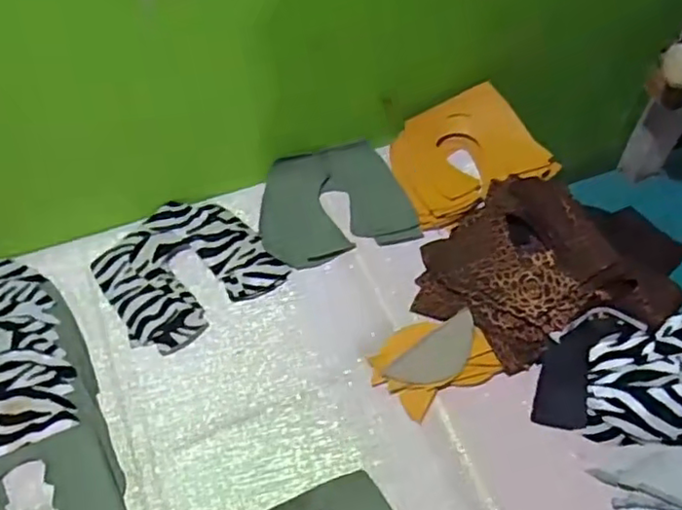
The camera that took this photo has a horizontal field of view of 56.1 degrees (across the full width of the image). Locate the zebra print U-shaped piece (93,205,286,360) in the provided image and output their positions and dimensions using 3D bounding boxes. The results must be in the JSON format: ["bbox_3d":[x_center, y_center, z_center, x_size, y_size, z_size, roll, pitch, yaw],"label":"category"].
[{"bbox_3d":[-0.163,0.012,0.670,0.160,0.021,0.149,-32,59,-22],"label":"zebra print U-shaped piece"}]

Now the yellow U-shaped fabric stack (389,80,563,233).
[{"bbox_3d":[0.138,-0.114,0.732,0.159,0.020,0.140,-28,67,-4],"label":"yellow U-shaped fabric stack"}]

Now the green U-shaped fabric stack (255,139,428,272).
[{"bbox_3d":[-0.013,-0.060,0.726,0.160,0.022,0.149,-14,54,-11],"label":"green U-shaped fabric stack"}]

